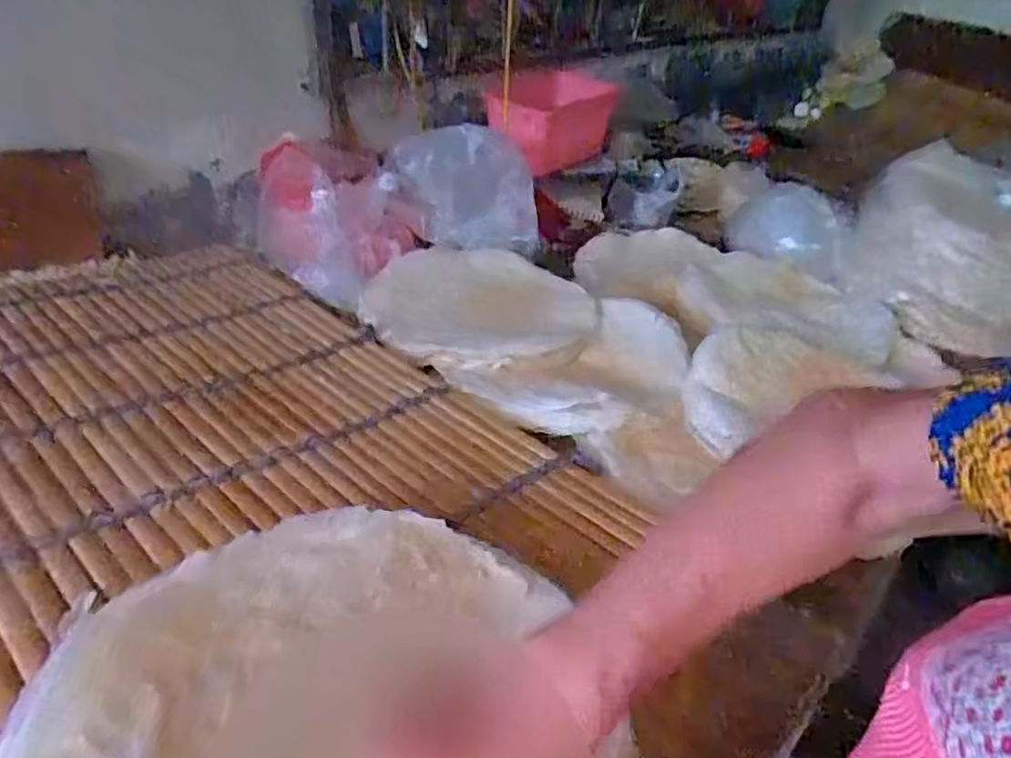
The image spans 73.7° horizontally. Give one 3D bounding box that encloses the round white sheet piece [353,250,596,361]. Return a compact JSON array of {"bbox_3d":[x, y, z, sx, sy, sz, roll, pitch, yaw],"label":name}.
[{"bbox_3d":[-0.037,-0.125,1.093,0.360,0.028,0.327,-22,45,-35],"label":"round white sheet piece"}]

